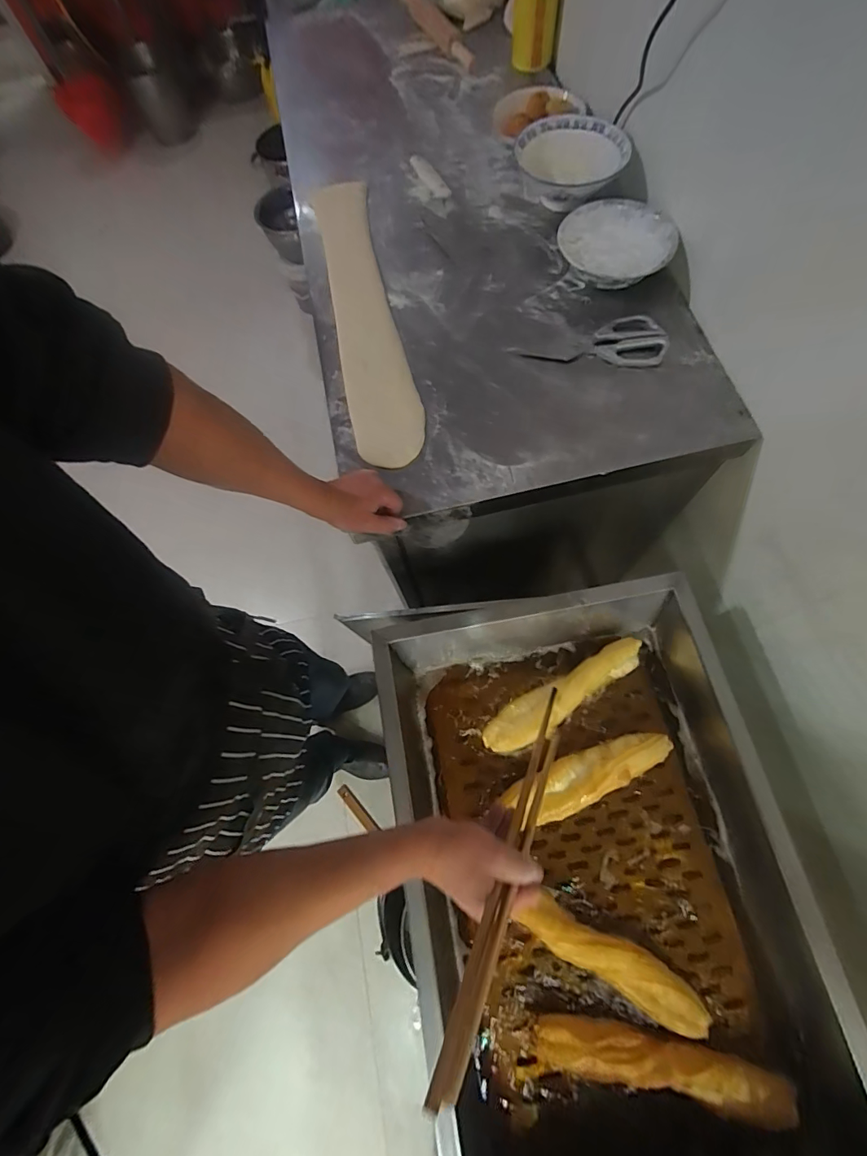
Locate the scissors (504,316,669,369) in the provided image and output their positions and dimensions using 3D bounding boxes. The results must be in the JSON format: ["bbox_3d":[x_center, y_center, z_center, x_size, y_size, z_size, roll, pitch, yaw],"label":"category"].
[{"bbox_3d":[0.245,-0.381,0.724,0.232,0.022,0.082,6,71,7],"label":"scissors"}]

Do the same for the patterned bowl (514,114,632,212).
[{"bbox_3d":[0.228,-0.691,0.767,0.144,0.071,0.150,-2,70,4],"label":"patterned bowl"}]

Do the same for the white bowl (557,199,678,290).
[{"bbox_3d":[0.302,-0.552,0.762,0.174,0.052,0.174,-2,70,4],"label":"white bowl"}]

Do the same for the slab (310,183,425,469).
[{"bbox_3d":[-0.119,-0.453,0.760,0.101,0.014,0.604,-12,69,-2],"label":"slab"}]

